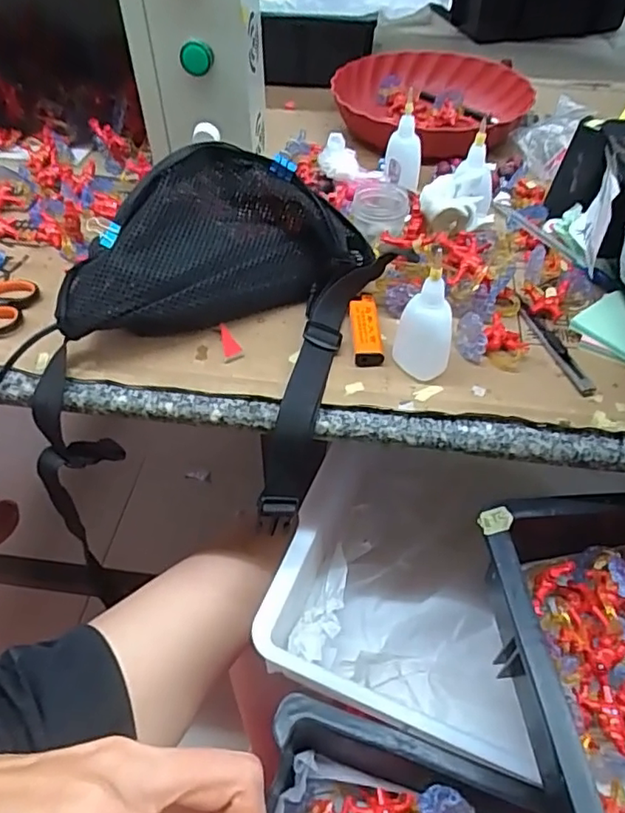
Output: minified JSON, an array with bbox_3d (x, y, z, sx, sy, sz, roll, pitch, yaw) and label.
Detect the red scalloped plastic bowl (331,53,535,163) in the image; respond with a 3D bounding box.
[{"bbox_3d":[0.147,-0.373,0.734,0.241,0.045,0.257,2,48,3],"label":"red scalloped plastic bowl"}]

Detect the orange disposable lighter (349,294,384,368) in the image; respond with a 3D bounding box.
[{"bbox_3d":[0.043,-0.065,0.480,0.022,0.013,0.083,-1,48,-1],"label":"orange disposable lighter"}]

